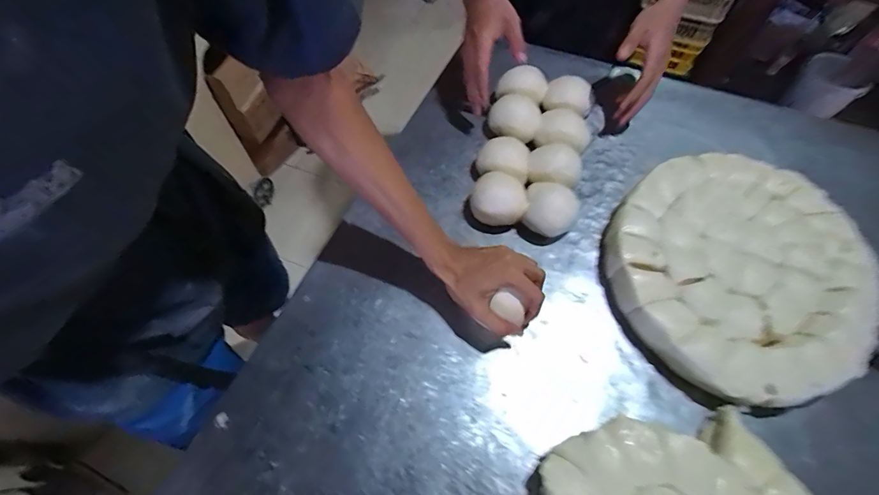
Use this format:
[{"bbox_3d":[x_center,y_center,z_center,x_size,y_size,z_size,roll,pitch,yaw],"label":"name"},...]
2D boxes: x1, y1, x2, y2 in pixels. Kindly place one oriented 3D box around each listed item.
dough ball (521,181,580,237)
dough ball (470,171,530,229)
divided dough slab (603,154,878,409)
[{"bbox_3d":[0.155,-0.048,0.544,0.076,0.061,0.064,13,60,10],"label":"dough ball"},{"bbox_3d":[0.083,-0.068,0.565,0.078,0.042,0.068,-3,59,0],"label":"dough ball"},{"bbox_3d":[0.378,0.020,0.503,0.332,0.045,0.292,-40,65,-20],"label":"divided dough slab"}]

